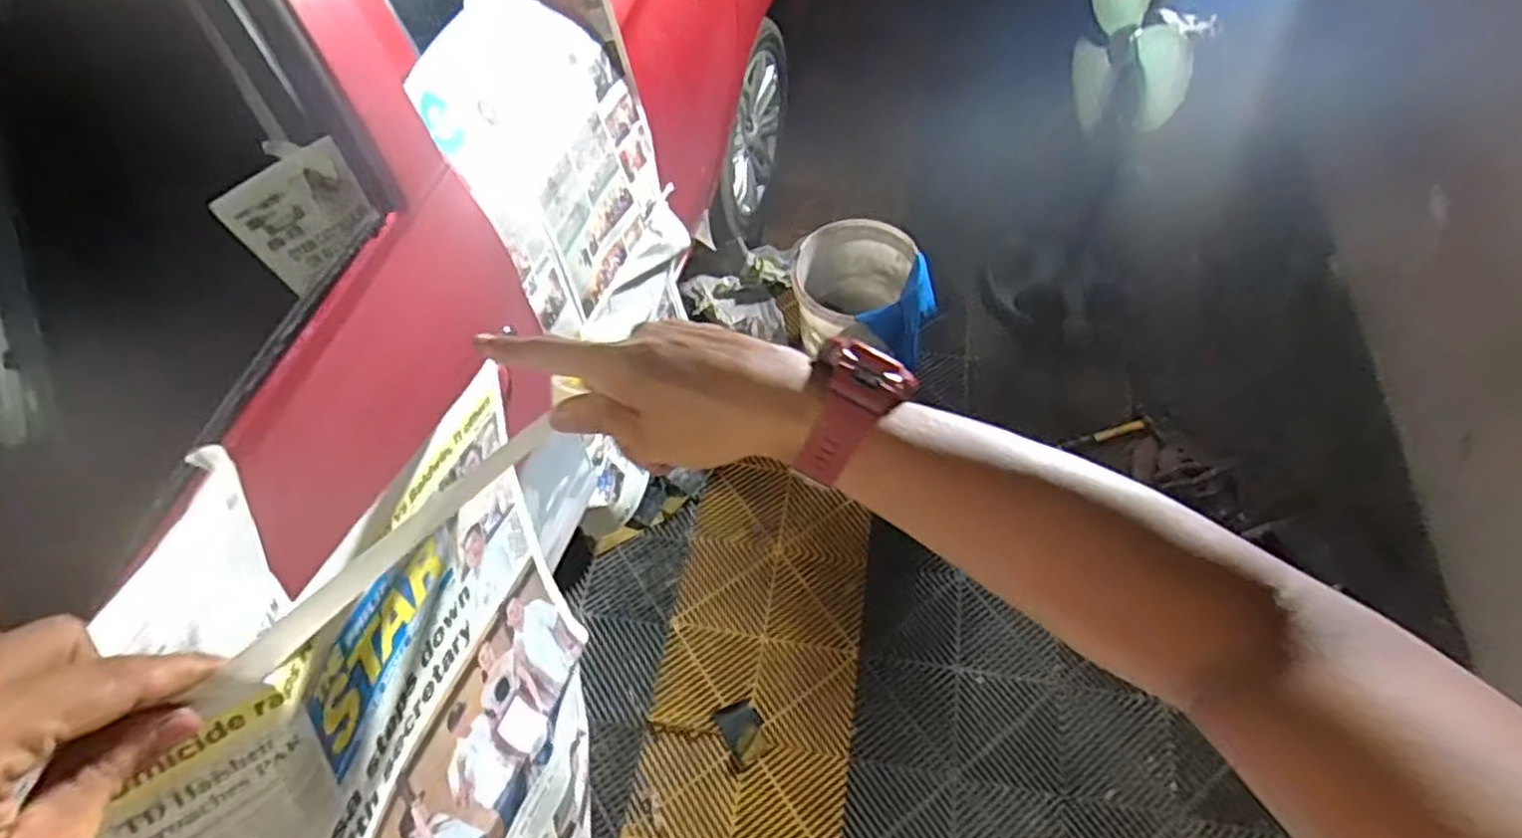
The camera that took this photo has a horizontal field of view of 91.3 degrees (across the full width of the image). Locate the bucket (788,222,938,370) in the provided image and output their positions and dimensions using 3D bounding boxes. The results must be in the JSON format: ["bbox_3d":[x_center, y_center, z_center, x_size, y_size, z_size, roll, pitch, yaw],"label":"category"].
[{"bbox_3d":[0.238,-0.270,1.799,0.291,0.275,0.343,0,58,1],"label":"bucket"}]

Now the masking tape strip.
[{"bbox_3d":[-0.162,0.053,0.345,0.013,0.020,0.186,25,44,16],"label":"masking tape strip"}]

